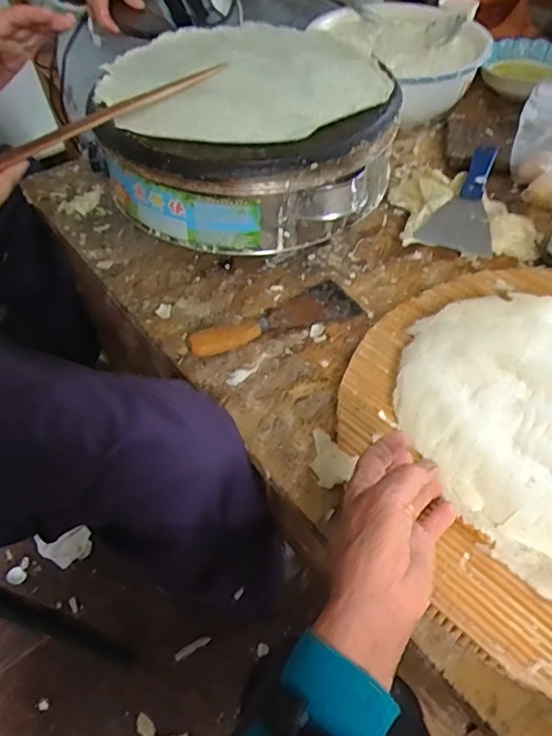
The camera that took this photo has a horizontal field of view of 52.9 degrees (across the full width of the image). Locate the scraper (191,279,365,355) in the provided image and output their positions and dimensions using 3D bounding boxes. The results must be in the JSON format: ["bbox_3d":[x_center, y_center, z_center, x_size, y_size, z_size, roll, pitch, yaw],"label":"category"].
[{"bbox_3d":[-0.003,-0.060,0.619,0.194,0.027,0.062,-20,52,-15],"label":"scraper"}]

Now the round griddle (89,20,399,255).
[{"bbox_3d":[-0.028,-0.299,0.716,0.341,0.141,0.326,-1,50,1],"label":"round griddle"}]

